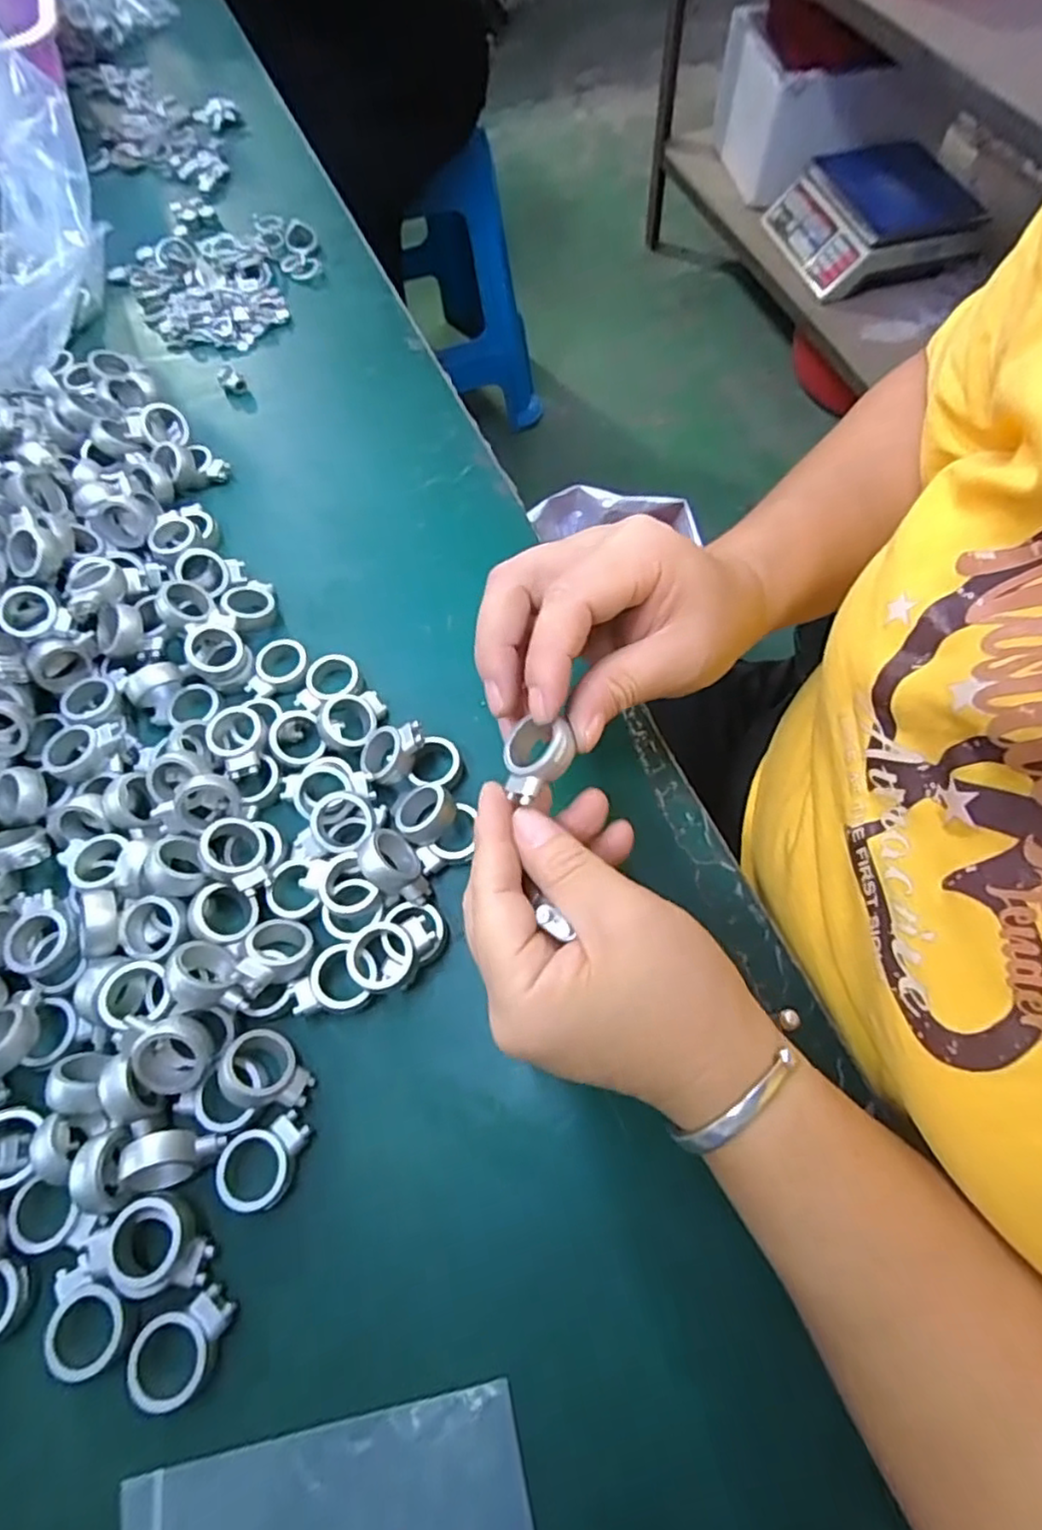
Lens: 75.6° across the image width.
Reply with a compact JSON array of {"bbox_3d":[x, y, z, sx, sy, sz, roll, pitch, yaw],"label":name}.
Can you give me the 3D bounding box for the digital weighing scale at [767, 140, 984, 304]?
[{"bbox_3d":[0.639,-0.998,1.236,0.291,0.117,0.291,-11,65,-2],"label":"digital weighing scale"}]

